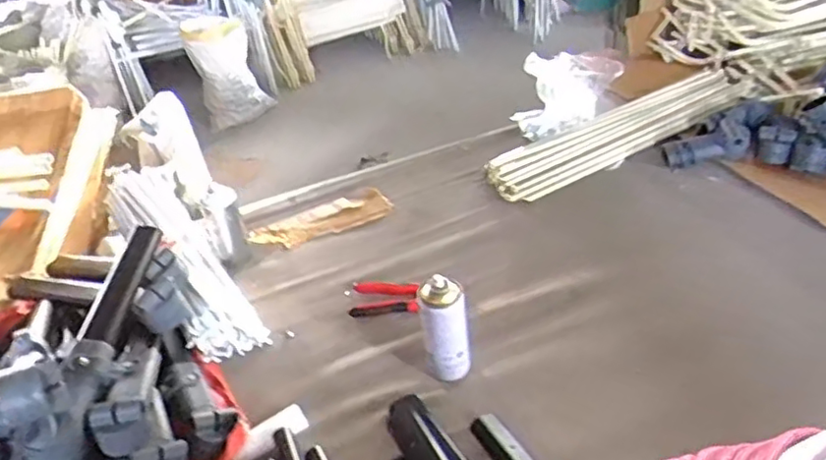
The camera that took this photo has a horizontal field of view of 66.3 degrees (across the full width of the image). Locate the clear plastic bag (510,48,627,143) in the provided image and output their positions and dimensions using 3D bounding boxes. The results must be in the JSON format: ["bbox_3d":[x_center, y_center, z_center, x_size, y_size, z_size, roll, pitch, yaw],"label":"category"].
[{"bbox_3d":[0.367,-0.321,1.463,0.237,0.208,0.096,-6,37,2],"label":"clear plastic bag"}]

